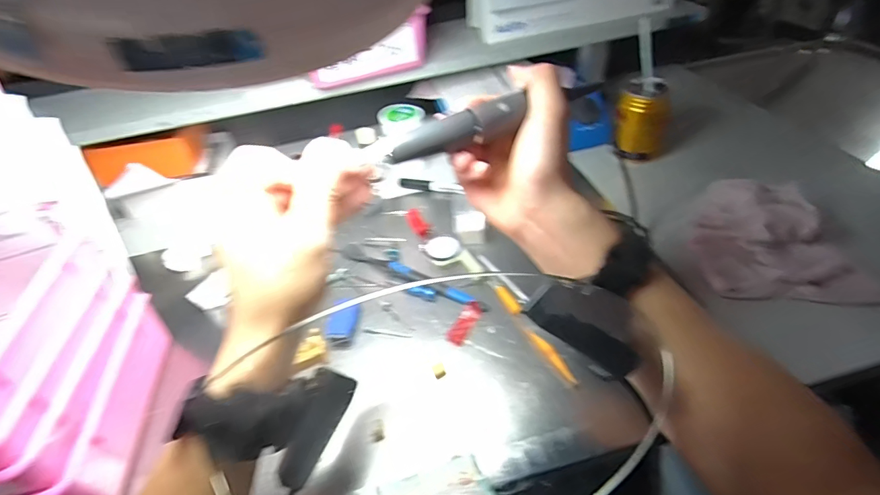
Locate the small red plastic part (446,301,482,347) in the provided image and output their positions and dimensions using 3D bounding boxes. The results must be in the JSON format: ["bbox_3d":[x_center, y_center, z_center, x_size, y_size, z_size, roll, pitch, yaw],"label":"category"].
[{"bbox_3d":[0.024,0.070,0.395,0.018,0.004,0.050,19,49,26],"label":"small red plastic part"}]

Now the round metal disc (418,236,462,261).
[{"bbox_3d":[0.002,0.001,0.469,0.035,0.007,0.042,-34,49,-25],"label":"round metal disc"}]

